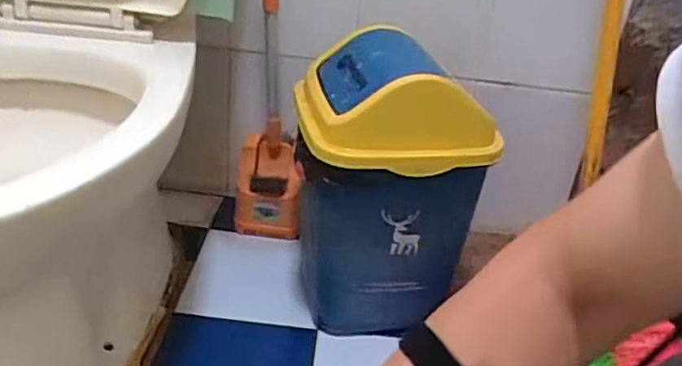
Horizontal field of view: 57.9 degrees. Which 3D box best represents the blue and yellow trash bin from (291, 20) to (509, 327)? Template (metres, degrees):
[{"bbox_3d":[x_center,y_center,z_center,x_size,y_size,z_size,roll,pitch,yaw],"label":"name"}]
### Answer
[{"bbox_3d":[0.044,0.013,0.827,0.221,0.378,0.209,-2,31,-14],"label":"blue and yellow trash bin"}]

